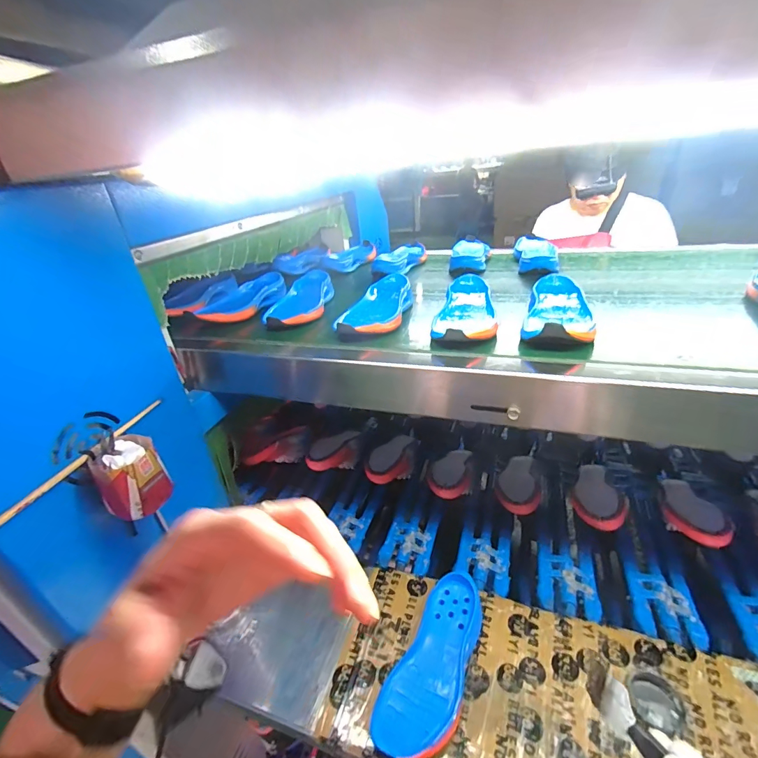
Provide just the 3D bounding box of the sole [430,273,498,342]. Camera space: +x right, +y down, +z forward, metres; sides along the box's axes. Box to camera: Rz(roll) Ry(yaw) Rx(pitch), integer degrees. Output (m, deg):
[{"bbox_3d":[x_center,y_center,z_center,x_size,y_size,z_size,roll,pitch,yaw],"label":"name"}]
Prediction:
[{"bbox_3d":[0.135,-0.111,0.621,0.094,0.047,0.228,-2,28,15],"label":"sole"}]

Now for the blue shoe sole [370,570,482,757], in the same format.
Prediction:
[{"bbox_3d":[0.079,0.381,0.529,0.090,0.049,0.236,10,33,33],"label":"blue shoe sole"}]

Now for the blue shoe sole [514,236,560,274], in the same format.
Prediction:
[{"bbox_3d":[0.360,-0.280,0.891,0.092,0.044,0.210,-2,28,15],"label":"blue shoe sole"}]

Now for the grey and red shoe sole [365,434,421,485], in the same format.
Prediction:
[{"bbox_3d":[0.036,0.188,0.868,0.076,0.076,0.208,9,15,25],"label":"grey and red shoe sole"}]

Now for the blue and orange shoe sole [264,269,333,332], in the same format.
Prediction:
[{"bbox_3d":[-0.149,-0.153,0.759,0.099,0.046,0.232,-1,37,5],"label":"blue and orange shoe sole"}]

